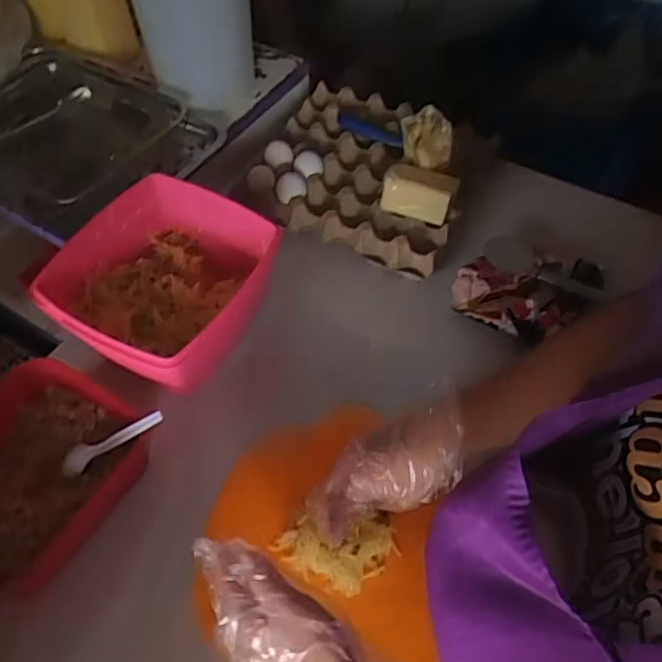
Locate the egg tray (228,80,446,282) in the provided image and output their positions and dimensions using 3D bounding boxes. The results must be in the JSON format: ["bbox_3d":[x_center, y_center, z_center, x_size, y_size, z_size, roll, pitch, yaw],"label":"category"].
[{"bbox_3d":[0.047,-0.223,0.839,0.255,0.051,0.277,17,56,11],"label":"egg tray"}]

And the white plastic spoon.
[{"bbox_3d":[-0.211,0.104,0.588,0.133,0.010,0.029,-28,51,23],"label":"white plastic spoon"}]

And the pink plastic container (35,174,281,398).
[{"bbox_3d":[-0.176,-0.050,0.658,0.185,0.096,0.210,25,58,16],"label":"pink plastic container"}]

